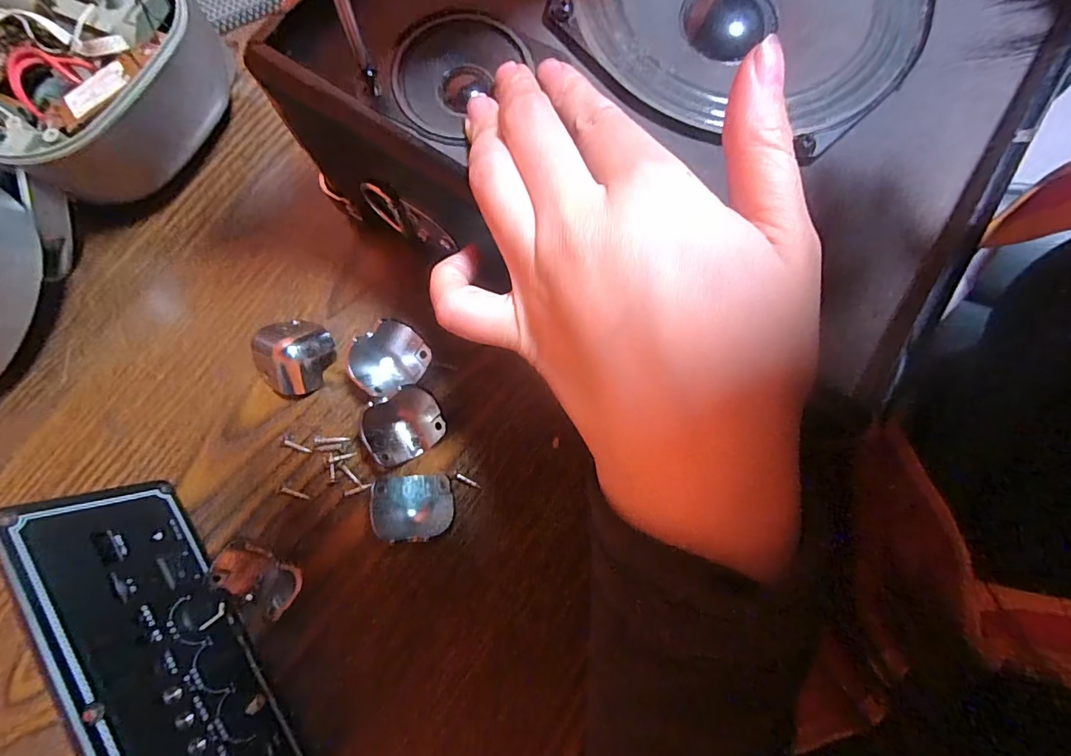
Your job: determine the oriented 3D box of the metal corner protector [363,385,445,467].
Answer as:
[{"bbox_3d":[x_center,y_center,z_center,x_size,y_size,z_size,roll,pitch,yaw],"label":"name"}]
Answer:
[{"bbox_3d":[-0.062,0.022,0.221,0.035,0.014,0.029,-29,80,-7],"label":"metal corner protector"}]

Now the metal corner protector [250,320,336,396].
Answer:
[{"bbox_3d":[-0.118,-0.012,0.227,0.035,0.018,0.035,0,78,-1],"label":"metal corner protector"}]

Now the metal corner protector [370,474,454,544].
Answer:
[{"bbox_3d":[-0.054,0.057,0.211,0.034,0.022,0.027,-4,78,-2],"label":"metal corner protector"}]

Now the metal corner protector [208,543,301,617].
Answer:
[{"bbox_3d":[-0.119,0.087,0.207,0.036,0.016,0.023,23,79,4],"label":"metal corner protector"}]

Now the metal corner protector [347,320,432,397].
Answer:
[{"bbox_3d":[-0.069,-0.009,0.225,0.026,0.022,0.032,37,80,6],"label":"metal corner protector"}]

